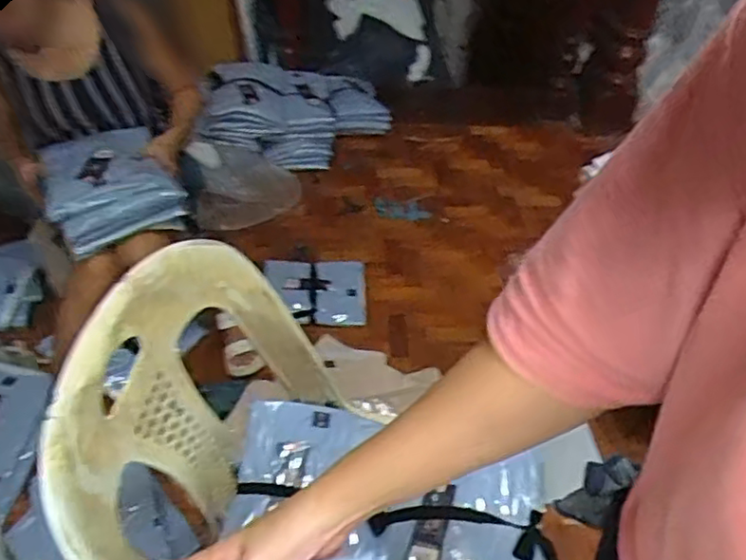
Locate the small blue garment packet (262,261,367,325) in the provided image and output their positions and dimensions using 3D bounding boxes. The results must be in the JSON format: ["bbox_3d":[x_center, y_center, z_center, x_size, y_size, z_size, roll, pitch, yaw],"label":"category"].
[{"bbox_3d":[-0.143,0.026,1.651,0.256,0.016,0.204,0,51,-12],"label":"small blue garment packet"}]

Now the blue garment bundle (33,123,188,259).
[{"bbox_3d":[-0.502,-0.202,1.213,0.233,0.093,0.297,-18,51,-16],"label":"blue garment bundle"}]

